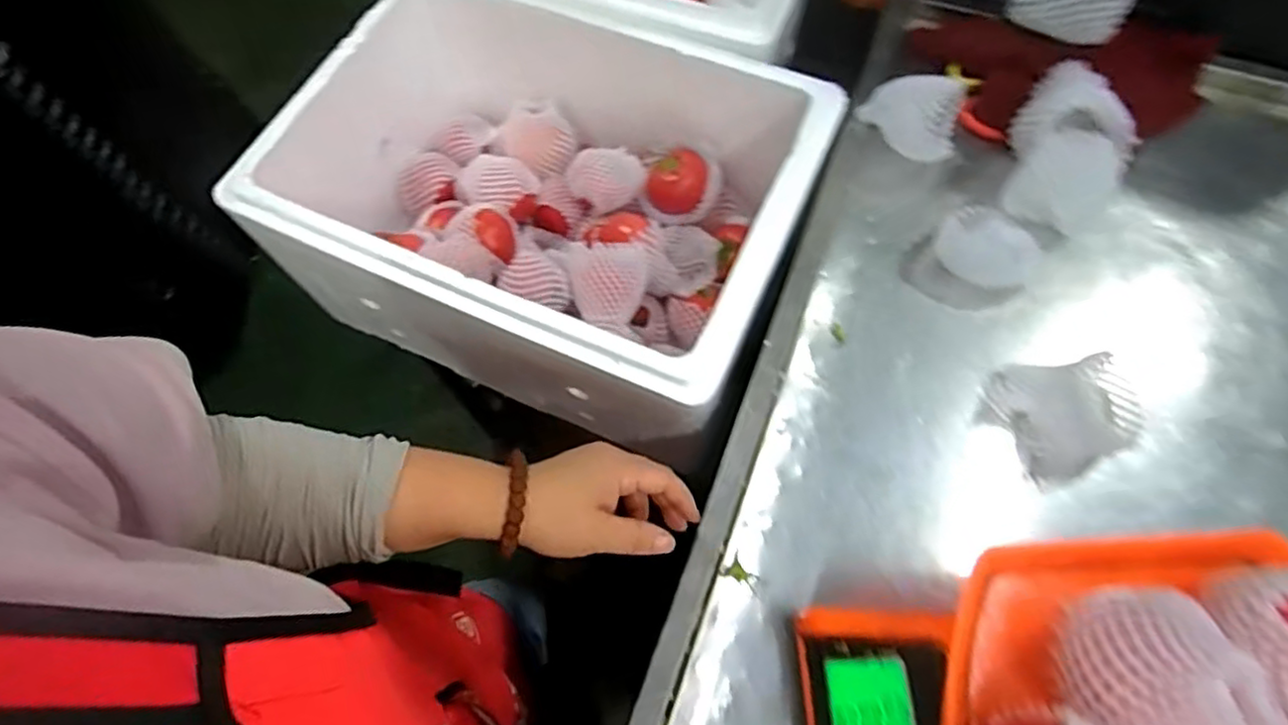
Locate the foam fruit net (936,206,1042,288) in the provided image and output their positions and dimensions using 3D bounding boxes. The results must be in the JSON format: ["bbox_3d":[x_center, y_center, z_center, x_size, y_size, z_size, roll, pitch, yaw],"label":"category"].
[{"bbox_3d":[0.298,-0.097,0.593,0.078,0.041,0.072,-1,67,2],"label":"foam fruit net"}]

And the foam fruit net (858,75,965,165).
[{"bbox_3d":[0.251,-0.240,0.630,0.091,0.049,0.078,21,70,10],"label":"foam fruit net"}]

